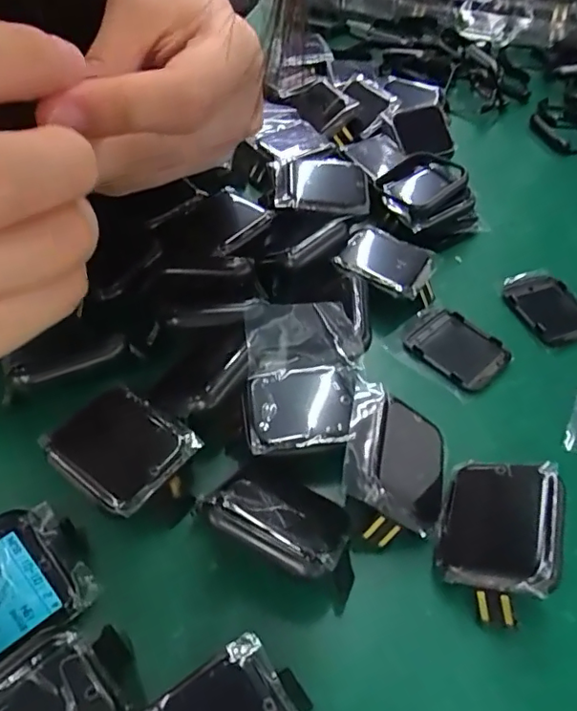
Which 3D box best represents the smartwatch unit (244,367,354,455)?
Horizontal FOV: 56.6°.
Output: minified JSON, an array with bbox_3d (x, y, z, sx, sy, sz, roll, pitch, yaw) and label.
[{"bbox_3d":[0.003,0.018,0.191,0.037,0.005,0.032,-7,52,-8],"label":"smartwatch unit"}]

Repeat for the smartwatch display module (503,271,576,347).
[{"bbox_3d":[0.122,-0.023,0.255,0.034,0.007,0.045,-20,55,-18],"label":"smartwatch display module"}]

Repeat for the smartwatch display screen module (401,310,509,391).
[{"bbox_3d":[0.073,-0.002,0.233,0.038,0.005,0.033,38,59,25],"label":"smartwatch display screen module"}]

